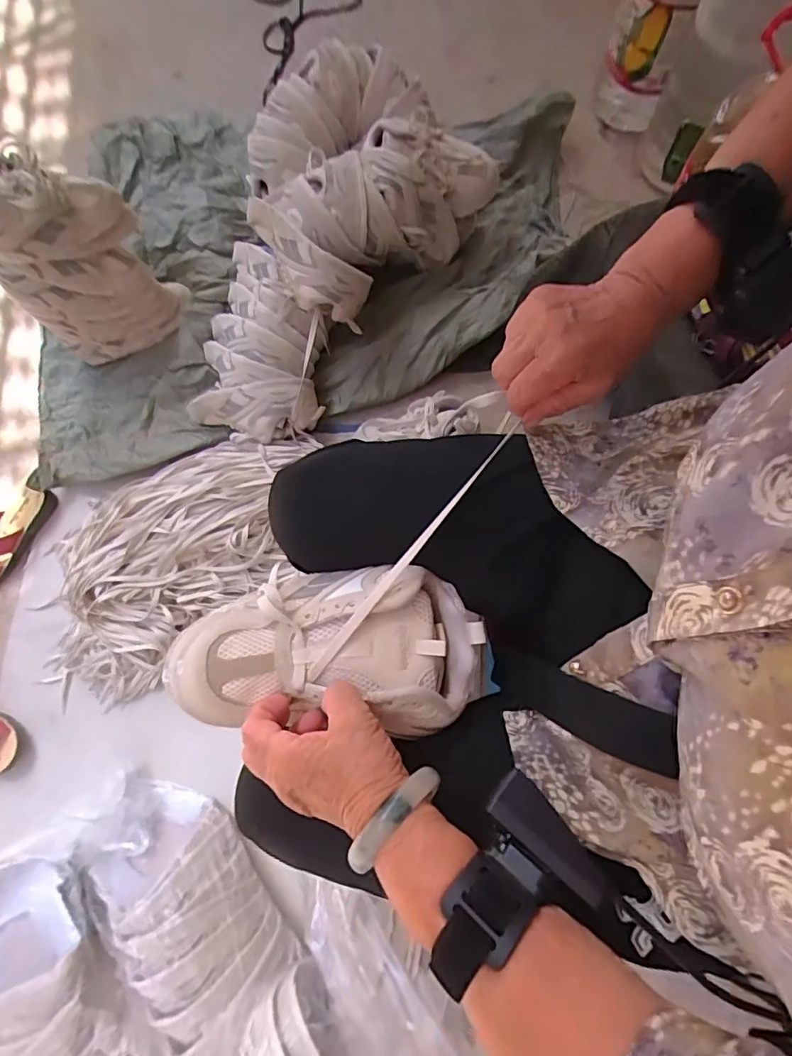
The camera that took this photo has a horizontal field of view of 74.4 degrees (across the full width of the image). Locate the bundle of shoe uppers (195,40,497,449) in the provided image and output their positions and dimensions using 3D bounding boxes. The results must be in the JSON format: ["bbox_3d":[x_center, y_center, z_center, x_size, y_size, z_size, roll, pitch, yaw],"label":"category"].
[{"bbox_3d":[-0.140,-0.497,0.880,0.384,0.224,0.699,36,79,10],"label":"bundle of shoe uppers"}]

